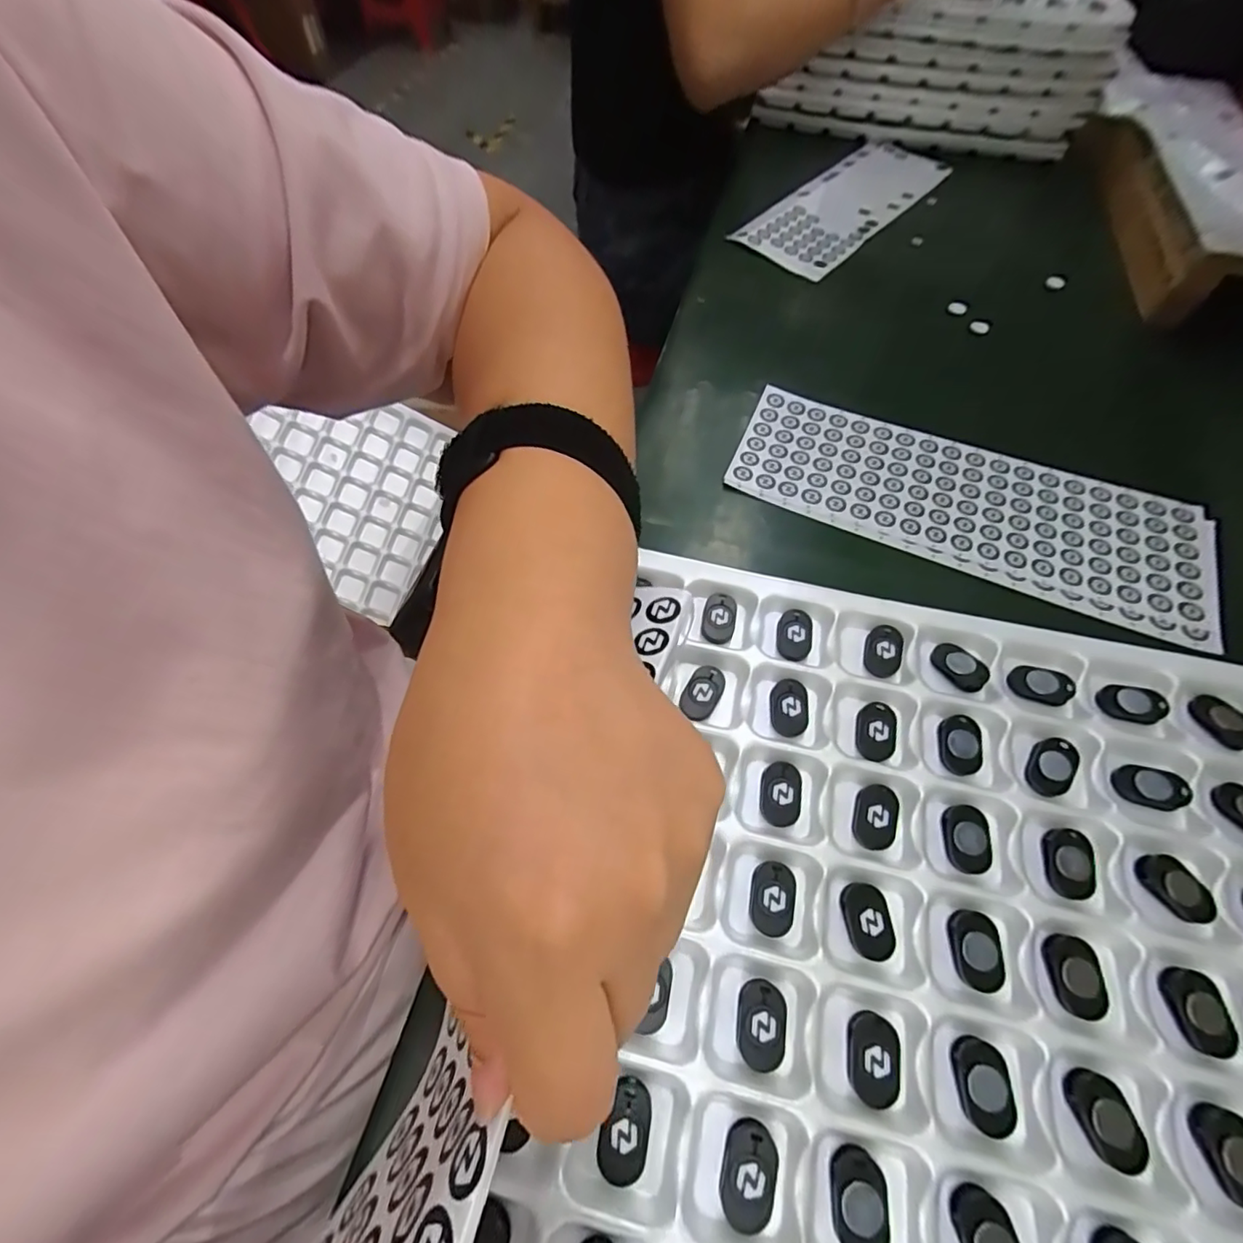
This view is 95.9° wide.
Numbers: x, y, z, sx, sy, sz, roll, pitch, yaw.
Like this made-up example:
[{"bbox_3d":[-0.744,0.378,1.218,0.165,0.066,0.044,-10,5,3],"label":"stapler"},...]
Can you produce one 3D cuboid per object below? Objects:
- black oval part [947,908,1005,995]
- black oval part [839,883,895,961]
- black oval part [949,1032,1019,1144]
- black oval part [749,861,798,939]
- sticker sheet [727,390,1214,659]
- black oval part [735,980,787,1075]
[{"bbox_3d":[0.146,0.134,0.229,0.017,0.006,0.028,3,61,3],"label":"black oval part"},{"bbox_3d":[0.104,0.126,0.236,0.017,0.006,0.029,-11,61,-5],"label":"black oval part"},{"bbox_3d":[0.136,0.173,0.209,0.017,0.009,0.029,-2,60,0],"label":"black oval part"},{"bbox_3d":[0.065,0.119,0.240,0.018,0.010,0.027,13,62,8],"label":"black oval part"},{"bbox_3d":[0.229,-0.082,0.382,0.300,0.005,0.110,22,64,12],"label":"sticker sheet"},{"bbox_3d":[0.055,0.157,0.218,0.018,0.004,0.029,8,61,6],"label":"black oval part"}]

